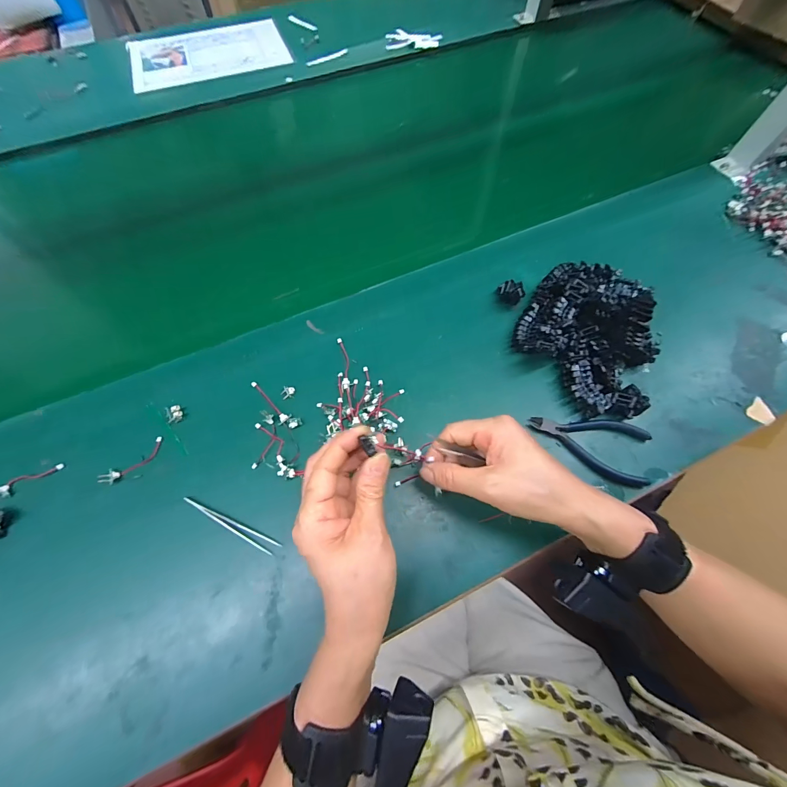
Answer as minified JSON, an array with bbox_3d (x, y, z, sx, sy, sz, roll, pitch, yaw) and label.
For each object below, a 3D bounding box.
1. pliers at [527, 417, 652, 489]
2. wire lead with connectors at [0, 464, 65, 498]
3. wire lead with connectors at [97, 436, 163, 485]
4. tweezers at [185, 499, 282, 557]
[{"bbox_3d":[0.196,0.045,0.345,0.116,0.010,0.060,22,68,9],"label":"pliers"},{"bbox_3d":[-0.351,0.081,0.330,0.058,0.009,0.015,-31,67,-14],"label":"wire lead with connectors"},{"bbox_3d":[-0.254,0.067,0.337,0.061,0.007,0.016,-39,70,-18],"label":"wire lead with connectors"},{"bbox_3d":[-0.152,0.123,0.322,0.099,0.009,0.011,24,68,10],"label":"tweezers"}]

